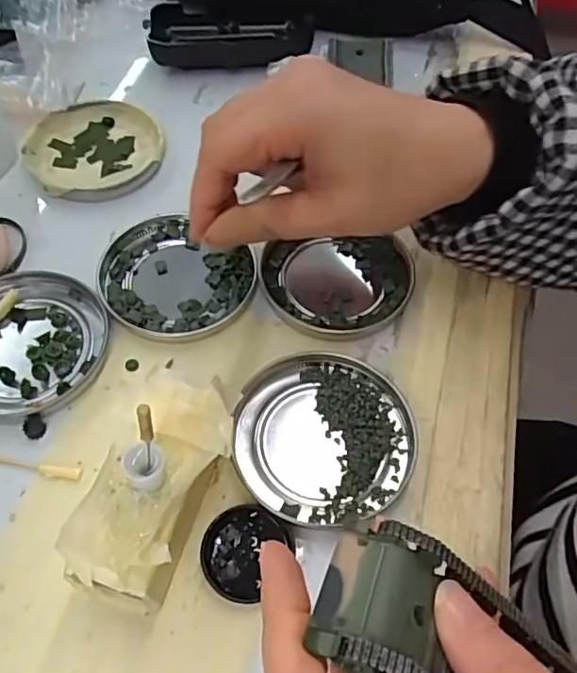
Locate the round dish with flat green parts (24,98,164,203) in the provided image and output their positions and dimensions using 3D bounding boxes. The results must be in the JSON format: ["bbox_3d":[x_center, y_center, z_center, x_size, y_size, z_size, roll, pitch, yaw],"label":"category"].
[{"bbox_3d":[-0.117,-0.114,0.347,0.078,0.012,0.080,1,57,-2],"label":"round dish with flat green parts"}]

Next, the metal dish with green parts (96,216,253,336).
[{"bbox_3d":[-0.062,-0.031,0.295,0.077,0.010,0.069,32,61,17],"label":"metal dish with green parts"}]

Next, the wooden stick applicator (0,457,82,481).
[{"bbox_3d":[-0.117,0.053,0.243,0.058,0.004,0.006,9,57,3],"label":"wooden stick applicator"}]

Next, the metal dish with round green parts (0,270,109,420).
[{"bbox_3d":[-0.127,0.002,0.273,0.076,0.008,0.075,0,57,-3],"label":"metal dish with round green parts"}]

